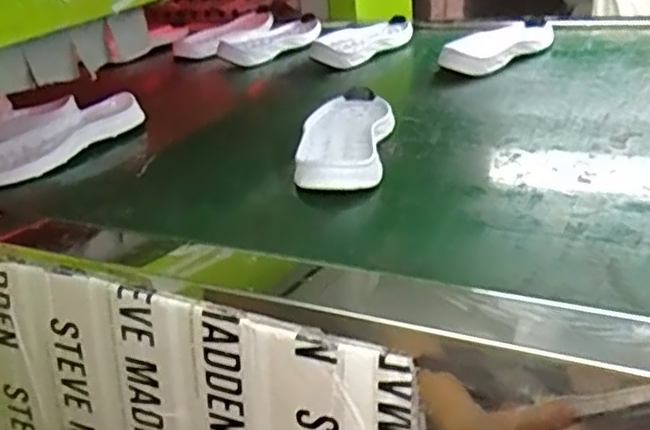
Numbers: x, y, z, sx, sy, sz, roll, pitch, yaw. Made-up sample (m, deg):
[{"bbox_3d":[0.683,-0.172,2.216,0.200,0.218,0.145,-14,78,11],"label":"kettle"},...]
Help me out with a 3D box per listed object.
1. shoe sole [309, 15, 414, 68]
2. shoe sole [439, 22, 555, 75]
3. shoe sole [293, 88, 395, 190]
[{"bbox_3d":[0.055,-0.241,0.895,0.108,0.030,0.200,3,25,21],"label":"shoe sole"},{"bbox_3d":[0.220,-0.208,0.787,0.072,0.031,0.190,12,29,37],"label":"shoe sole"},{"bbox_3d":[0.020,-0.070,0.567,0.077,0.025,0.200,-4,23,7],"label":"shoe sole"}]

